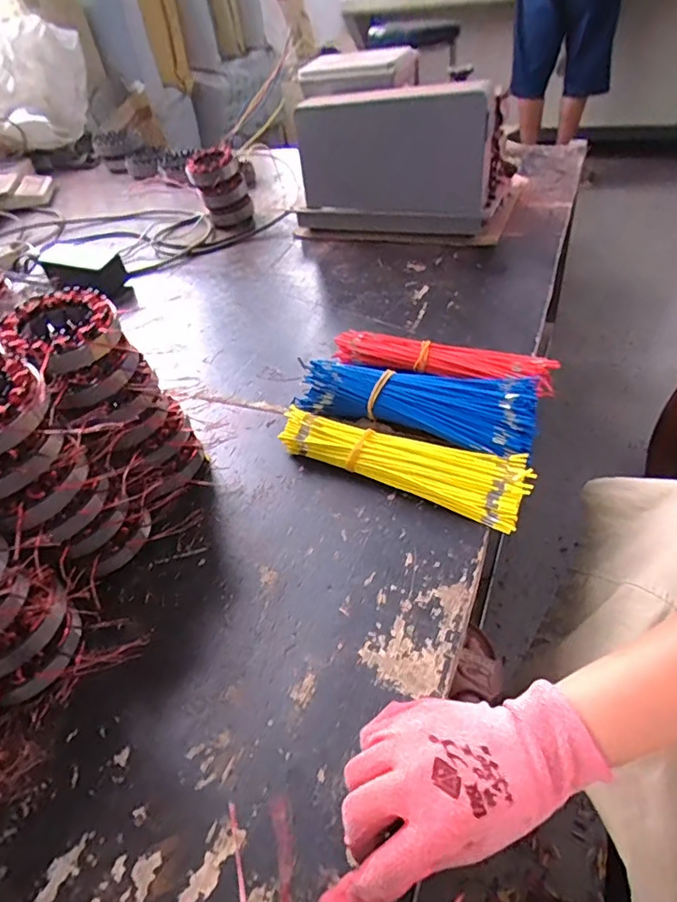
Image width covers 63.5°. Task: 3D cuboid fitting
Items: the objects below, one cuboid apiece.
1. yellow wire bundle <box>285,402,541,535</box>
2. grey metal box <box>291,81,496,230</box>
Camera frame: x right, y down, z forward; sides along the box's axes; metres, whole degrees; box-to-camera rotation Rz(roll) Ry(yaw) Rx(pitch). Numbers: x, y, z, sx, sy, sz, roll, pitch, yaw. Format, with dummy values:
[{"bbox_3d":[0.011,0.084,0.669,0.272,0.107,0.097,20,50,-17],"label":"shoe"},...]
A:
[{"bbox_3d":[0.059,0.005,0.523,0.239,0.033,0.069,19,50,26],"label":"yellow wire bundle"},{"bbox_3d":[0.075,-0.448,0.855,0.323,0.214,0.058,14,48,22],"label":"grey metal box"}]

